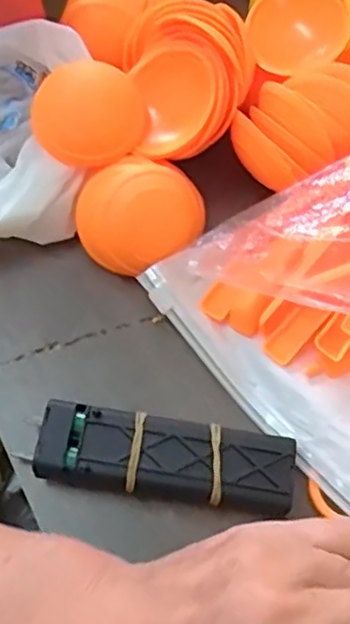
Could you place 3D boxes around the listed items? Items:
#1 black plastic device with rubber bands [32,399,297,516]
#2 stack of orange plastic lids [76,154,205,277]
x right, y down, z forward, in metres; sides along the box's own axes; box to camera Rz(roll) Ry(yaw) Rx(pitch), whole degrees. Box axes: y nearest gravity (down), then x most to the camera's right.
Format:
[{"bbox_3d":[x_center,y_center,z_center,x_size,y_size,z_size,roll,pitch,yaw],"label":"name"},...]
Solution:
[{"bbox_3d":[-0.004,0.064,0.277,0.106,0.024,0.032,8,65,5],"label":"black plastic device with rubber bands"},{"bbox_3d":[-0.018,-0.047,0.320,0.057,0.038,0.052,18,66,9],"label":"stack of orange plastic lids"}]

